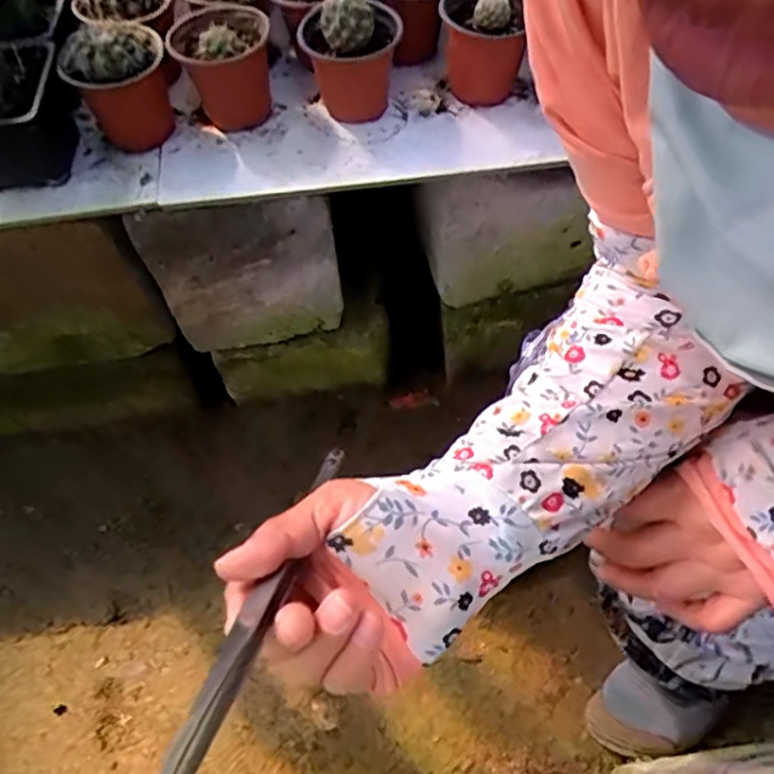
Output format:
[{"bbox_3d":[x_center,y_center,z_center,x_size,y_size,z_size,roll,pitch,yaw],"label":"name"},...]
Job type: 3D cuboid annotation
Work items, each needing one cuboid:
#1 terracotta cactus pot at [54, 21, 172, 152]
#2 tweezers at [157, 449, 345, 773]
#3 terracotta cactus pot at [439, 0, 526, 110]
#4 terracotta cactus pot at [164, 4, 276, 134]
[{"bbox_3d":[-0.241,-0.269,0.559,0.087,0.096,0.084,-1,58,2],"label":"terracotta cactus pot"},{"bbox_3d":[-0.052,0.089,0.271,0.013,0.011,0.284,4,16,6],"label":"tweezers"},{"bbox_3d":[0.092,-0.343,0.597,0.075,0.090,0.078,-1,59,2],"label":"terracotta cactus pot"},{"bbox_3d":[-0.160,-0.318,0.598,0.089,0.091,0.092,-1,58,2],"label":"terracotta cactus pot"}]

